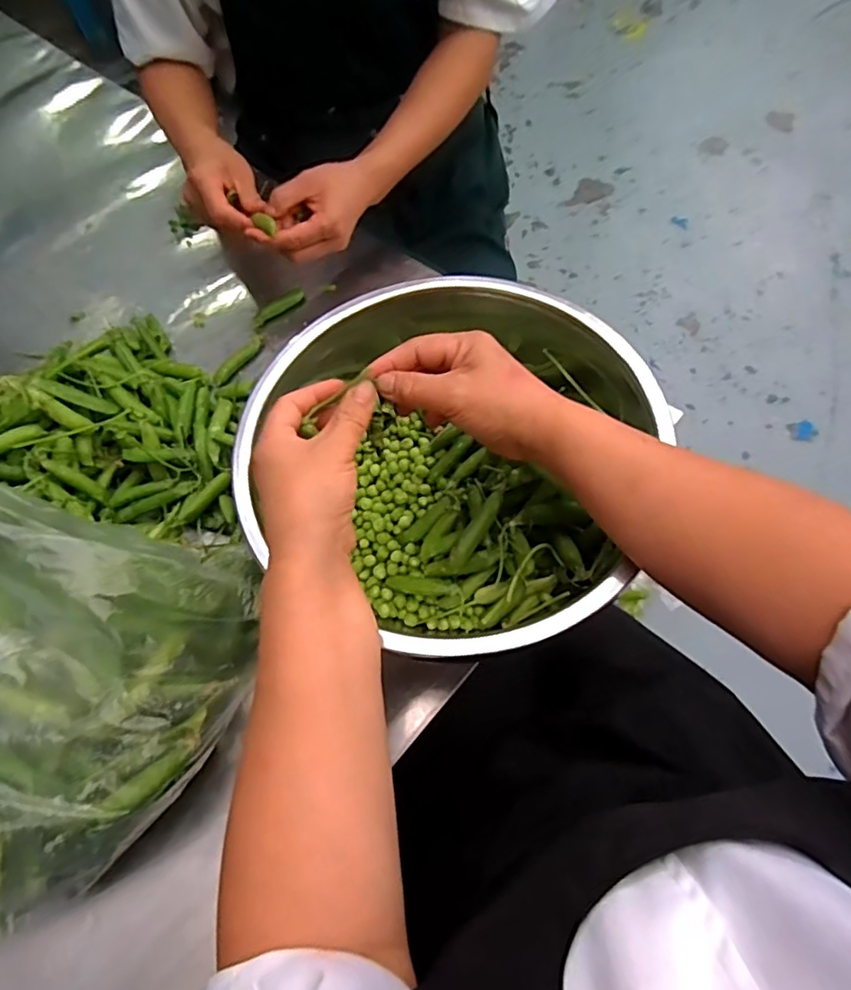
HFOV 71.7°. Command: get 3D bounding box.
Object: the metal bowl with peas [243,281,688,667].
[{"bbox_3d":[0.013,-0.026,0.484,0.302,0.132,0.270,12,65,9],"label":"metal bowl with peas"}]

